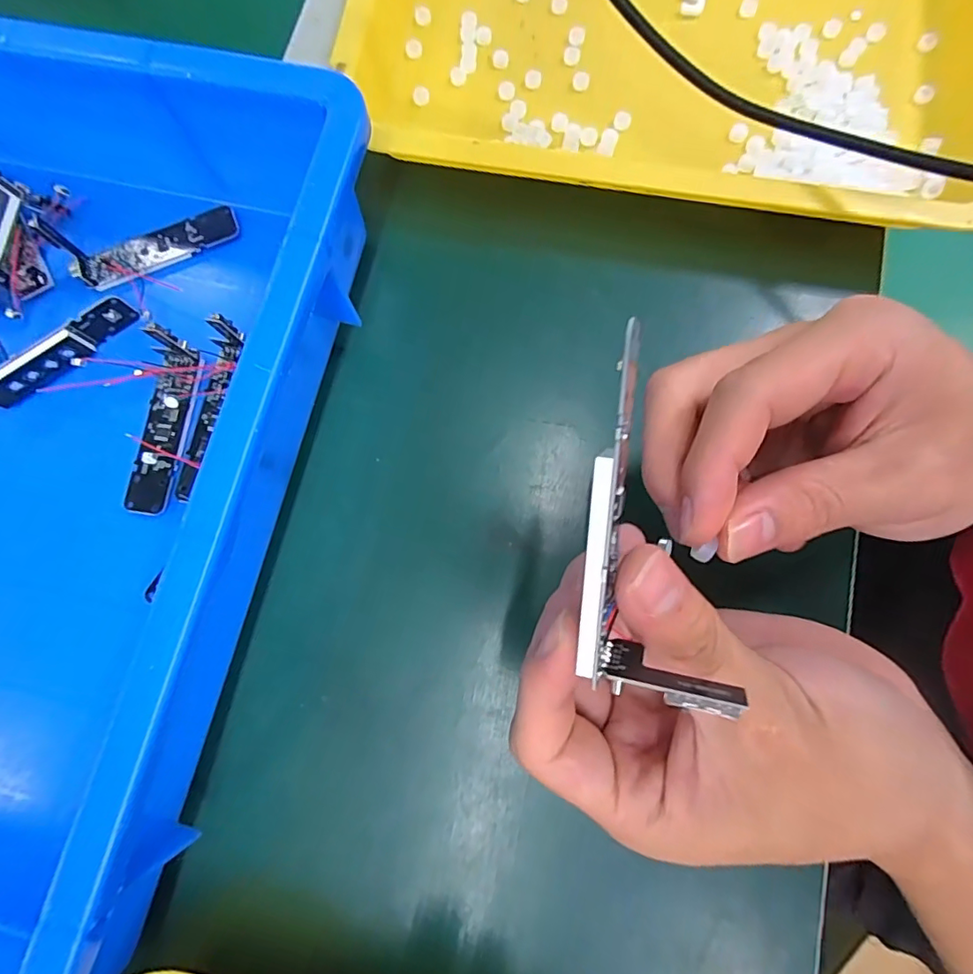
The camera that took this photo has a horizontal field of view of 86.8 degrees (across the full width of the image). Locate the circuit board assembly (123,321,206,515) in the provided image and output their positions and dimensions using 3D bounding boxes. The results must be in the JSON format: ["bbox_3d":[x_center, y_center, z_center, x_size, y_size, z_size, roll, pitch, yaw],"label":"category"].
[{"bbox_3d":[-0.148,-0.031,0.233,0.025,0.014,0.083,5,79,2],"label":"circuit board assembly"}]

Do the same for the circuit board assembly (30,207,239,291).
[{"bbox_3d":[-0.164,-0.121,0.248,0.079,0.027,0.023,-18,79,-2],"label":"circuit board assembly"}]

